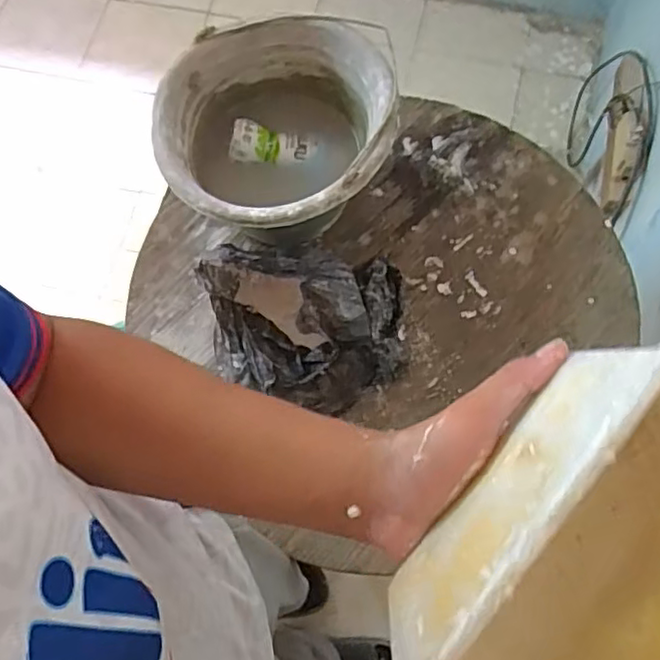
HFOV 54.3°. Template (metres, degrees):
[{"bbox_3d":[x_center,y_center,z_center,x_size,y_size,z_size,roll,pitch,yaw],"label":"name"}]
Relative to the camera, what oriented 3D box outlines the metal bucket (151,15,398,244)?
[{"bbox_3d":[-0.054,-0.199,0.718,0.241,0.140,0.238,0,70,1],"label":"metal bucket"}]

